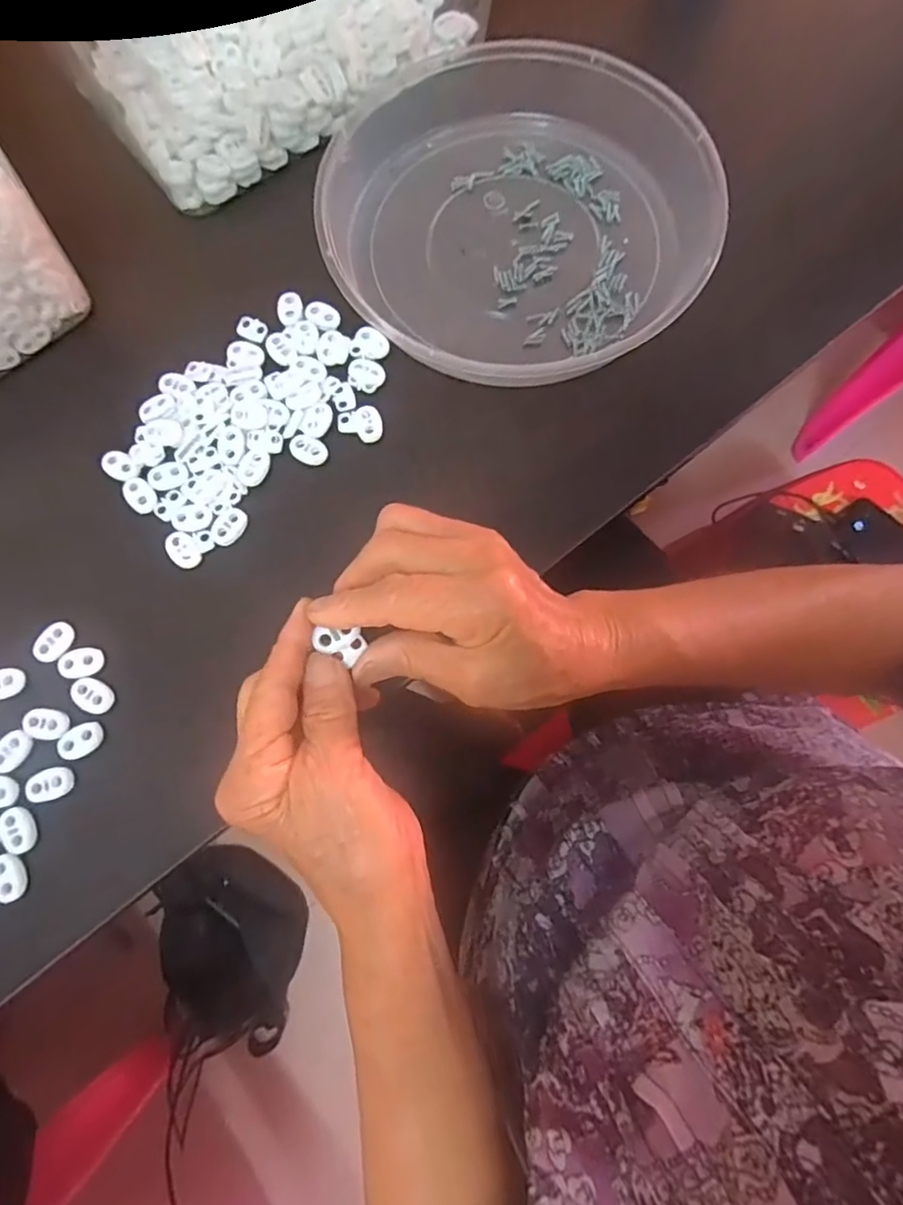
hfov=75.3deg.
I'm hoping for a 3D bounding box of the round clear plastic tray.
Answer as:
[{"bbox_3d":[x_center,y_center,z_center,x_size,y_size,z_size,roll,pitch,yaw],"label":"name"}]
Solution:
[{"bbox_3d":[0.043,-0.251,0.363,0.238,0.039,0.221,0,77,0],"label":"round clear plastic tray"}]

